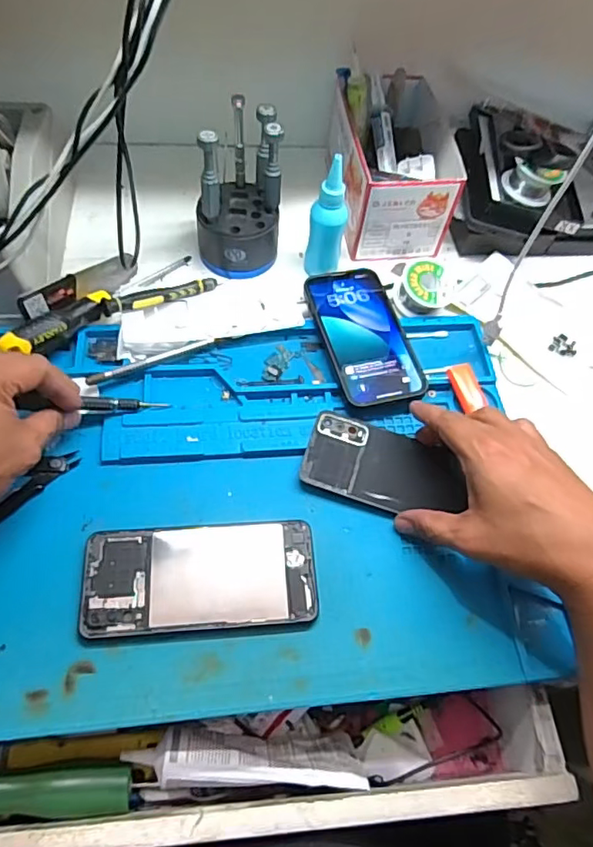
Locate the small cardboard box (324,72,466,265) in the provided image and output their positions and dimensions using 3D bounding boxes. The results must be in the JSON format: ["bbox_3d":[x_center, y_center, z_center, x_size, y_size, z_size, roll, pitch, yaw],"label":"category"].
[{"bbox_3d":[0.099,-0.272,0.582,0.105,0.083,0.181,-1,61,-5],"label":"small cardboard box"}]

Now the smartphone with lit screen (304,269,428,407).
[{"bbox_3d":[0.060,-0.080,0.505,0.074,0.016,0.146,-12,63,-11],"label":"smartphone with lit screen"}]

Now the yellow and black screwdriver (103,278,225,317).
[{"bbox_3d":[-0.121,-0.118,0.510,0.113,0.009,0.013,-23,64,-32],"label":"yellow and black screwdriver"}]

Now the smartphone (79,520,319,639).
[{"bbox_3d":[-0.067,0.108,0.394,0.159,0.010,0.072,-3,61,-6],"label":"smartphone"}]

